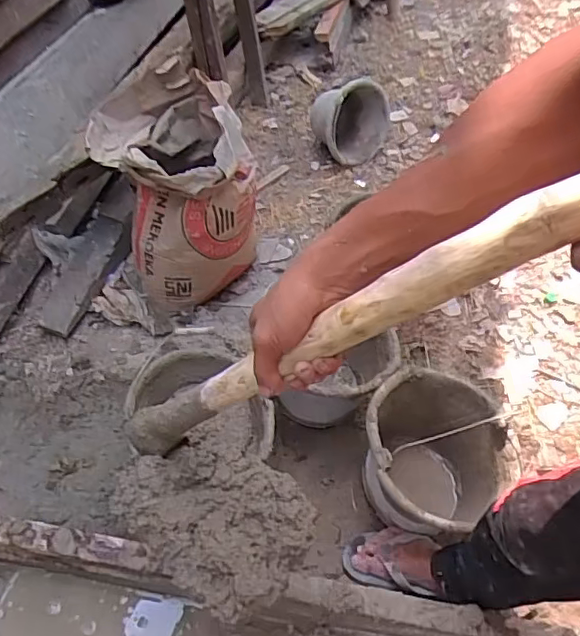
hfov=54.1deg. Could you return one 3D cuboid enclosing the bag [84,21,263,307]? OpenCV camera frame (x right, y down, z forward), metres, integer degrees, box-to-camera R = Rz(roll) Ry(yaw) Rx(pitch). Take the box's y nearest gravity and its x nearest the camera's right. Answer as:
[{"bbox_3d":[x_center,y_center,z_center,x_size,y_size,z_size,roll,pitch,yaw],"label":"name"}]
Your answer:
[{"bbox_3d":[-0.249,-0.294,1.344,0.337,0.435,0.338,-33,59,-29],"label":"bag"}]

